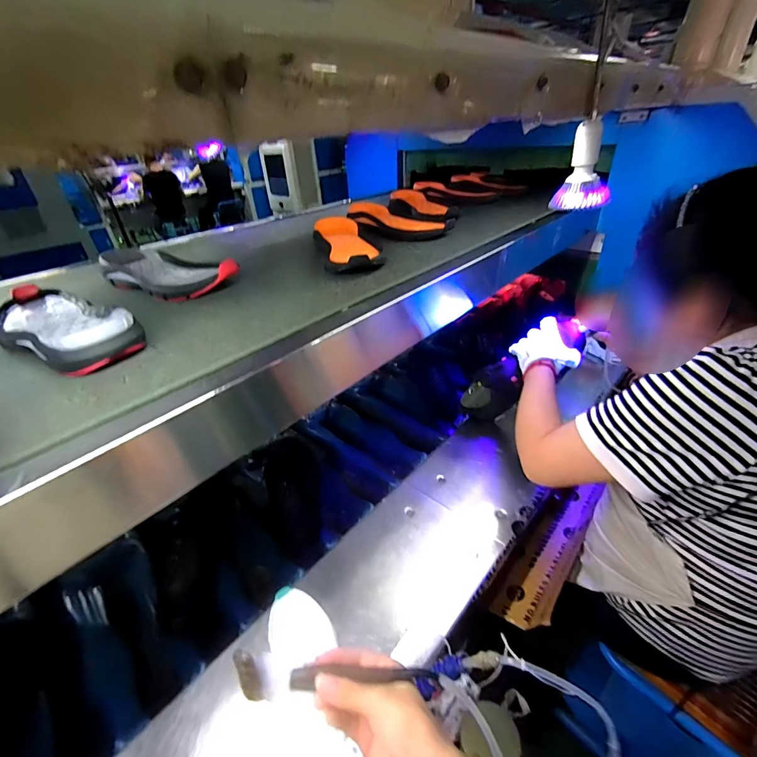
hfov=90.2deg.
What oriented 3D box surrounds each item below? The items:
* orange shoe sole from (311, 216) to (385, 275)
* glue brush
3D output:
[{"bbox_3d":[-0.064,-0.273,0.768,0.113,0.040,0.290,-13,39,-10],"label":"orange shoe sole"},{"bbox_3d":[-0.039,0.266,0.329,0.177,0.008,0.032,6,63,0],"label":"glue brush"}]

